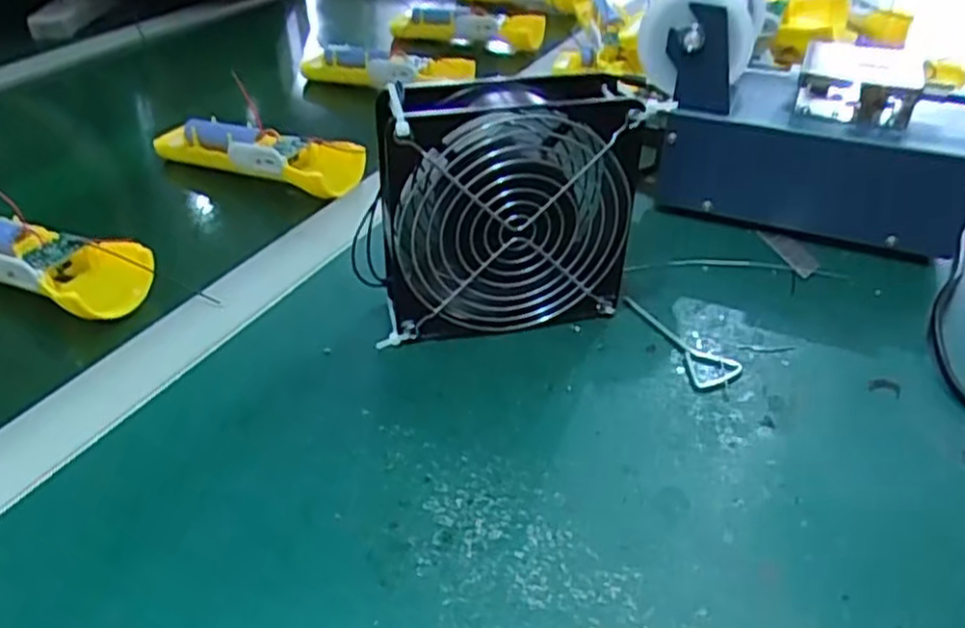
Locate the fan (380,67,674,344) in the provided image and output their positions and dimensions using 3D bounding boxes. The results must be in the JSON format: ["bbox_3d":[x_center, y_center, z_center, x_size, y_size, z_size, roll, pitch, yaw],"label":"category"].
[{"bbox_3d":[0.012,-0.051,0.376,0.129,0.123,0.045,-7,38,-12],"label":"fan"}]

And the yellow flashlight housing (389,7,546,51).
[{"bbox_3d":[-0.015,-0.299,0.792,0.158,0.035,0.047,3,37,1],"label":"yellow flashlight housing"}]

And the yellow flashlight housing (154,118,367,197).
[{"bbox_3d":[-0.159,-0.116,0.538,0.157,0.031,0.046,19,40,21],"label":"yellow flashlight housing"}]

